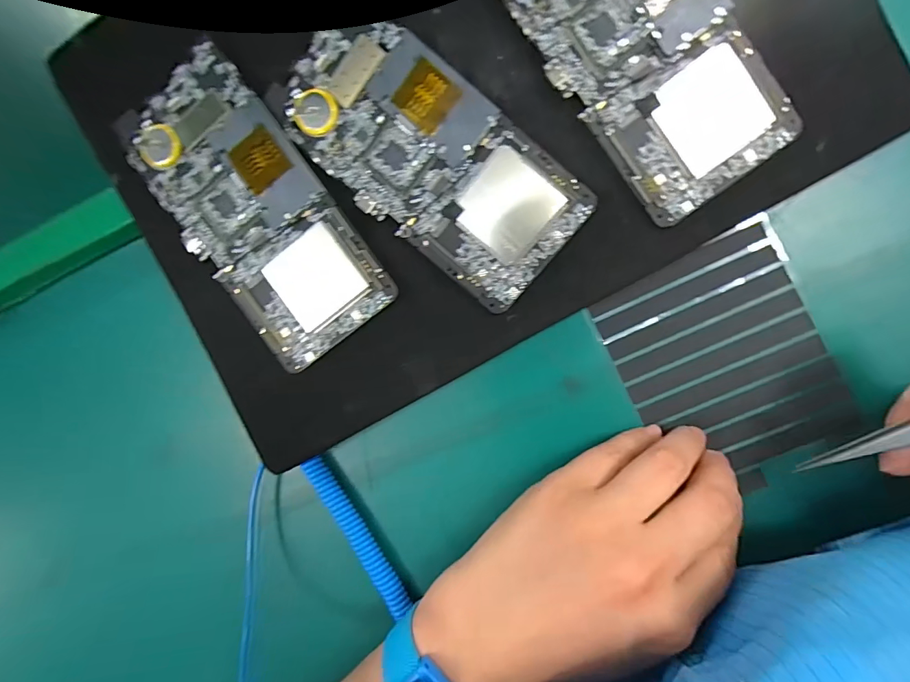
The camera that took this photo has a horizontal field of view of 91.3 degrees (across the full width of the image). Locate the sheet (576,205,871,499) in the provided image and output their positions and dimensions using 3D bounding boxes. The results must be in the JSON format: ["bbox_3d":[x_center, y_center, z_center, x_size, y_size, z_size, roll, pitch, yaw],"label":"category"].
[{"bbox_3d":[0.133,0.011,0.220,0.092,0.010,0.111,-27,85,8],"label":"sheet"}]

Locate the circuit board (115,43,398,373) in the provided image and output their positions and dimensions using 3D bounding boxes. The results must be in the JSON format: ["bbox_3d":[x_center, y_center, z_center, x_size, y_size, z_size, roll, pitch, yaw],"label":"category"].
[{"bbox_3d":[-0.100,-0.062,0.222,0.072,0.006,0.149,-36,93,10],"label":"circuit board"}]

